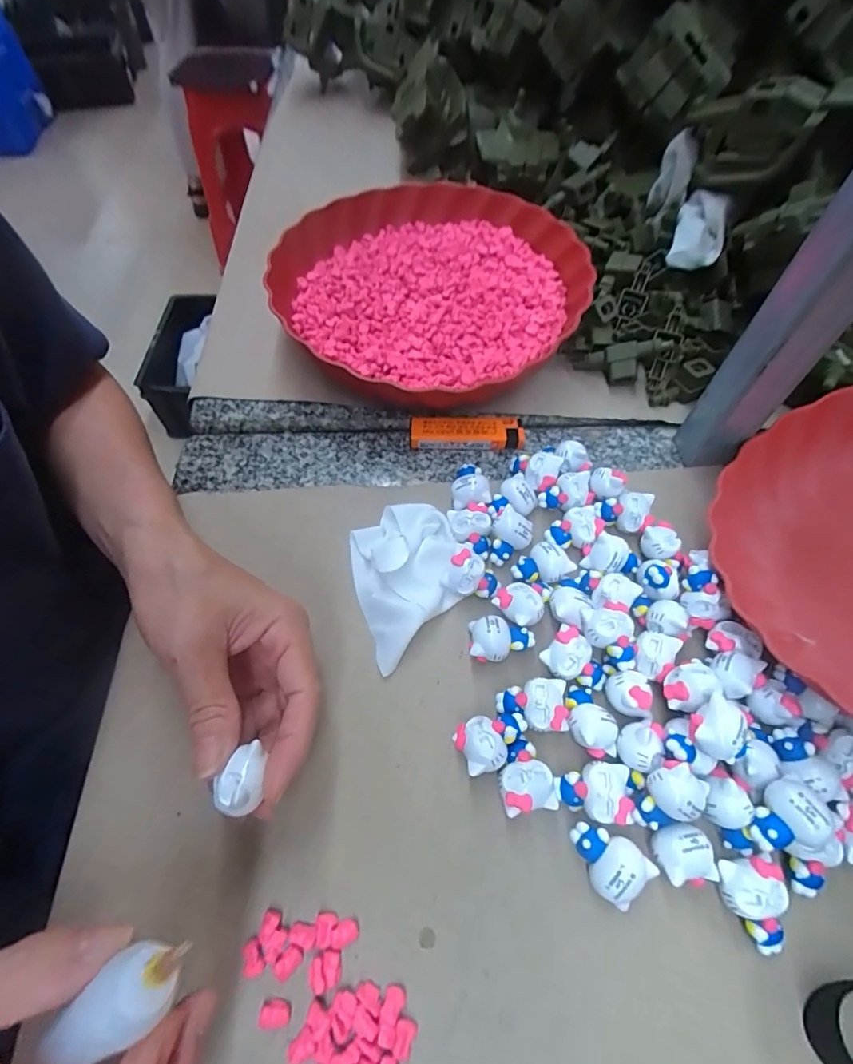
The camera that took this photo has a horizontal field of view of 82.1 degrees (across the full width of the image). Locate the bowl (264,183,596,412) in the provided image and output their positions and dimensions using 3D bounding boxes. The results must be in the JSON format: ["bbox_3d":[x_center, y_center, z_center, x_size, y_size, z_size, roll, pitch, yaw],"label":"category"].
[{"bbox_3d":[0.007,-0.189,0.396,0.227,0.056,0.233,0,60,0],"label":"bowl"}]

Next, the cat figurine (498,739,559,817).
[{"bbox_3d":[0.047,0.119,0.239,0.025,0.017,0.031,-8,60,-5],"label":"cat figurine"}]

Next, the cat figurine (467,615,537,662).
[{"bbox_3d":[0.041,0.059,0.273,0.036,0.019,0.024,-7,60,-5],"label":"cat figurine"}]

